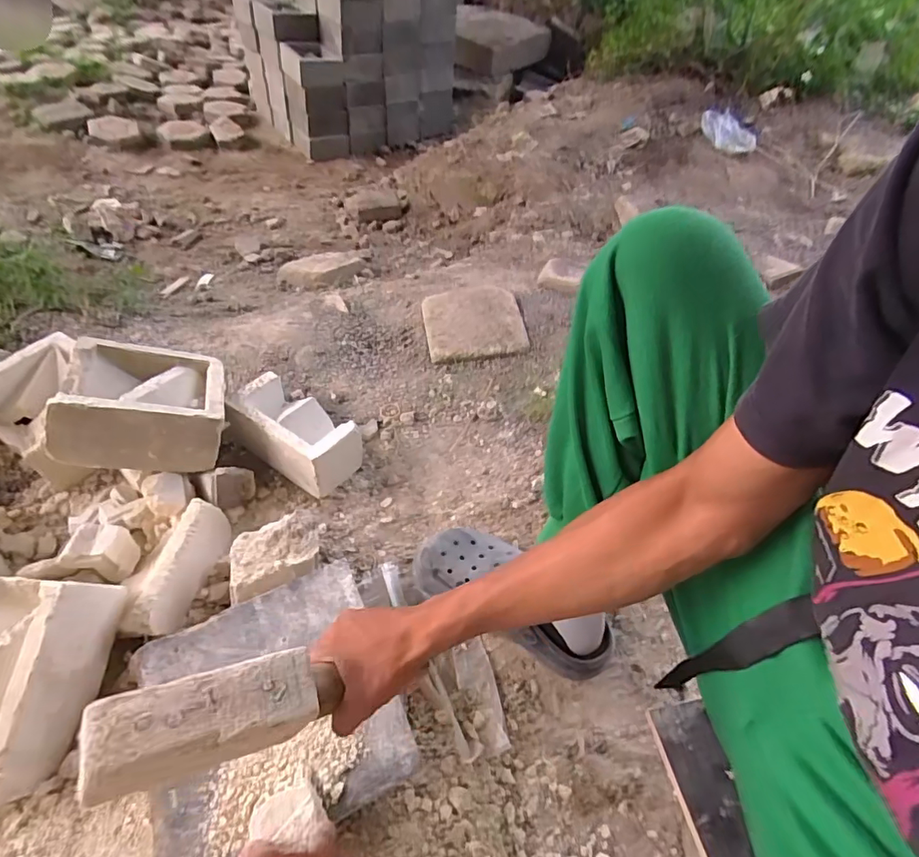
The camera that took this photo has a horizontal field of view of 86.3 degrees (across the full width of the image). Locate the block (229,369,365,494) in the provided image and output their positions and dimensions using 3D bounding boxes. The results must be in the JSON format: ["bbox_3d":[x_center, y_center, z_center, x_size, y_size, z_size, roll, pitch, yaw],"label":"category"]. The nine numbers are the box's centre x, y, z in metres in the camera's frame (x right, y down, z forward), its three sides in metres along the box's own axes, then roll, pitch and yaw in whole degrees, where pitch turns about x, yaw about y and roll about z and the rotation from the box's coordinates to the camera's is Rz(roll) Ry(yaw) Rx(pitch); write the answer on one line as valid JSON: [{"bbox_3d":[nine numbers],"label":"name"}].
[{"bbox_3d":[-0.270,0.006,0.798,0.199,0.109,0.100,29,51,20],"label":"block"}]

